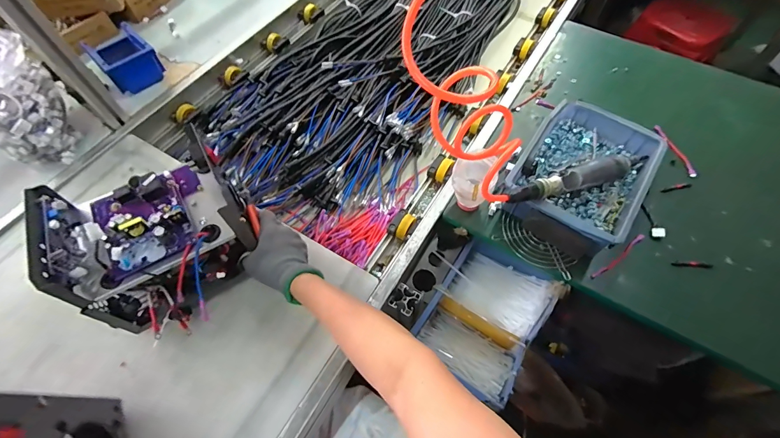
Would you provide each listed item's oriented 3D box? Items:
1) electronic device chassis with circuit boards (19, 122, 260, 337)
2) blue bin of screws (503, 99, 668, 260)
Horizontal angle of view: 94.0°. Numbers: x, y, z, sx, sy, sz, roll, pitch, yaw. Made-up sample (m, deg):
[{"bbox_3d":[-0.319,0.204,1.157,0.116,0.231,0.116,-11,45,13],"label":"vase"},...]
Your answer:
[{"bbox_3d":[-0.314,0.023,0.507,0.218,0.173,0.175,-29,66,-13],"label":"electronic device chassis with circuit boards"},{"bbox_3d":[0.315,-0.071,0.611,0.183,0.091,0.267,31,66,17],"label":"blue bin of screws"}]

